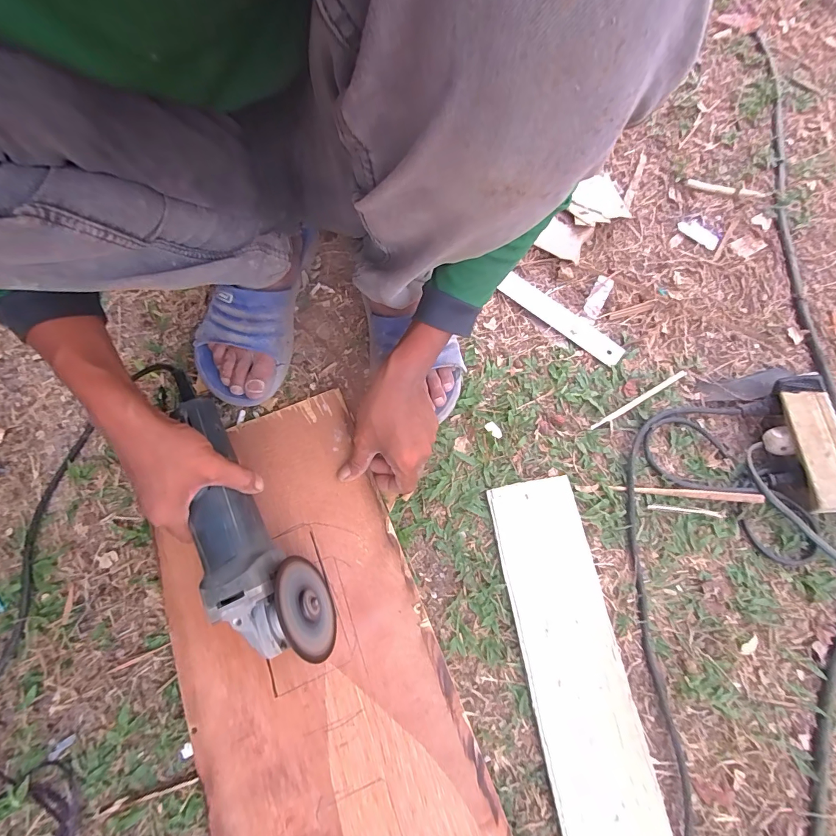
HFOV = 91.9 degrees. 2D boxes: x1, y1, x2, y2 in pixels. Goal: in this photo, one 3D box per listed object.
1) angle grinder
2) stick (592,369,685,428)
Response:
[{"bbox_3d":[-0.190,0.096,0.402,0.085,0.078,0.315,-30,79,-11],"label":"angle grinder"},{"bbox_3d":[0.290,-0.024,0.528,0.153,0.006,0.009,-29,73,-11],"label":"stick"}]

